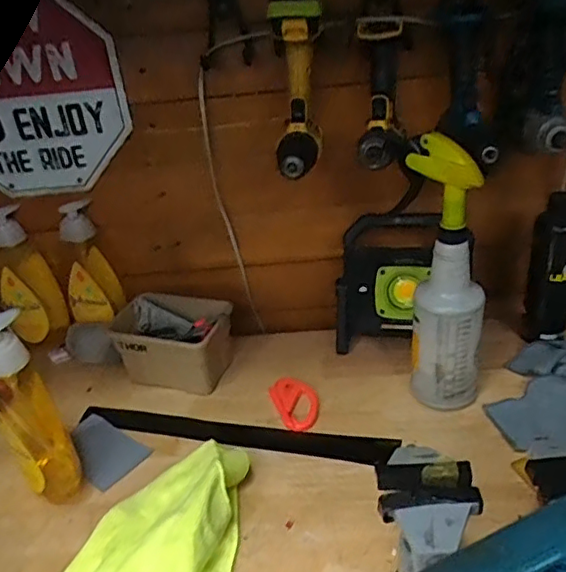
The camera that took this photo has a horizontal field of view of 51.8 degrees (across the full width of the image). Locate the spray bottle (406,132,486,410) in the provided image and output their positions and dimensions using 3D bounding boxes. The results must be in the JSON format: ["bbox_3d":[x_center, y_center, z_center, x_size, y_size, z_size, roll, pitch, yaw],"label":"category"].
[{"bbox_3d":[0.198,-0.002,0.697,0.084,0.328,0.075,-6,30,2],"label":"spray bottle"}]

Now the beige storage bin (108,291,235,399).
[{"bbox_3d":[-0.153,0.085,0.853,0.152,0.099,0.103,3,32,17],"label":"beige storage bin"}]

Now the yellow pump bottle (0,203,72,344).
[{"bbox_3d":[-0.401,-0.014,0.904,0.086,0.198,0.066,-22,34,-24],"label":"yellow pump bottle"}]

